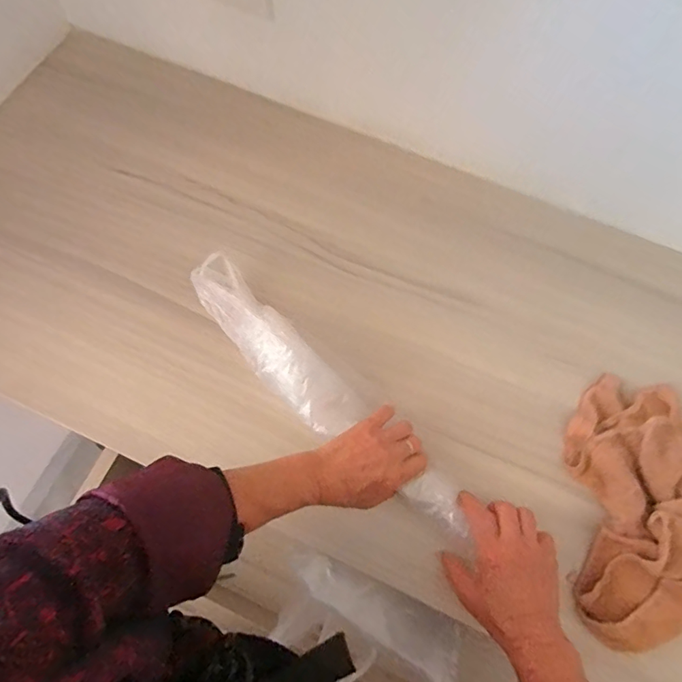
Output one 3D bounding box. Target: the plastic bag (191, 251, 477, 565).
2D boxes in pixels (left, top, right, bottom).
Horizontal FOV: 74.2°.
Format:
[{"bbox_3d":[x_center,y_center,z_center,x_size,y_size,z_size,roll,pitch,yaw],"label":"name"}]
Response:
[{"bbox_3d":[-0.018,0.058,0.500,0.416,0.043,0.074,43,80,9],"label":"plastic bag"}]

